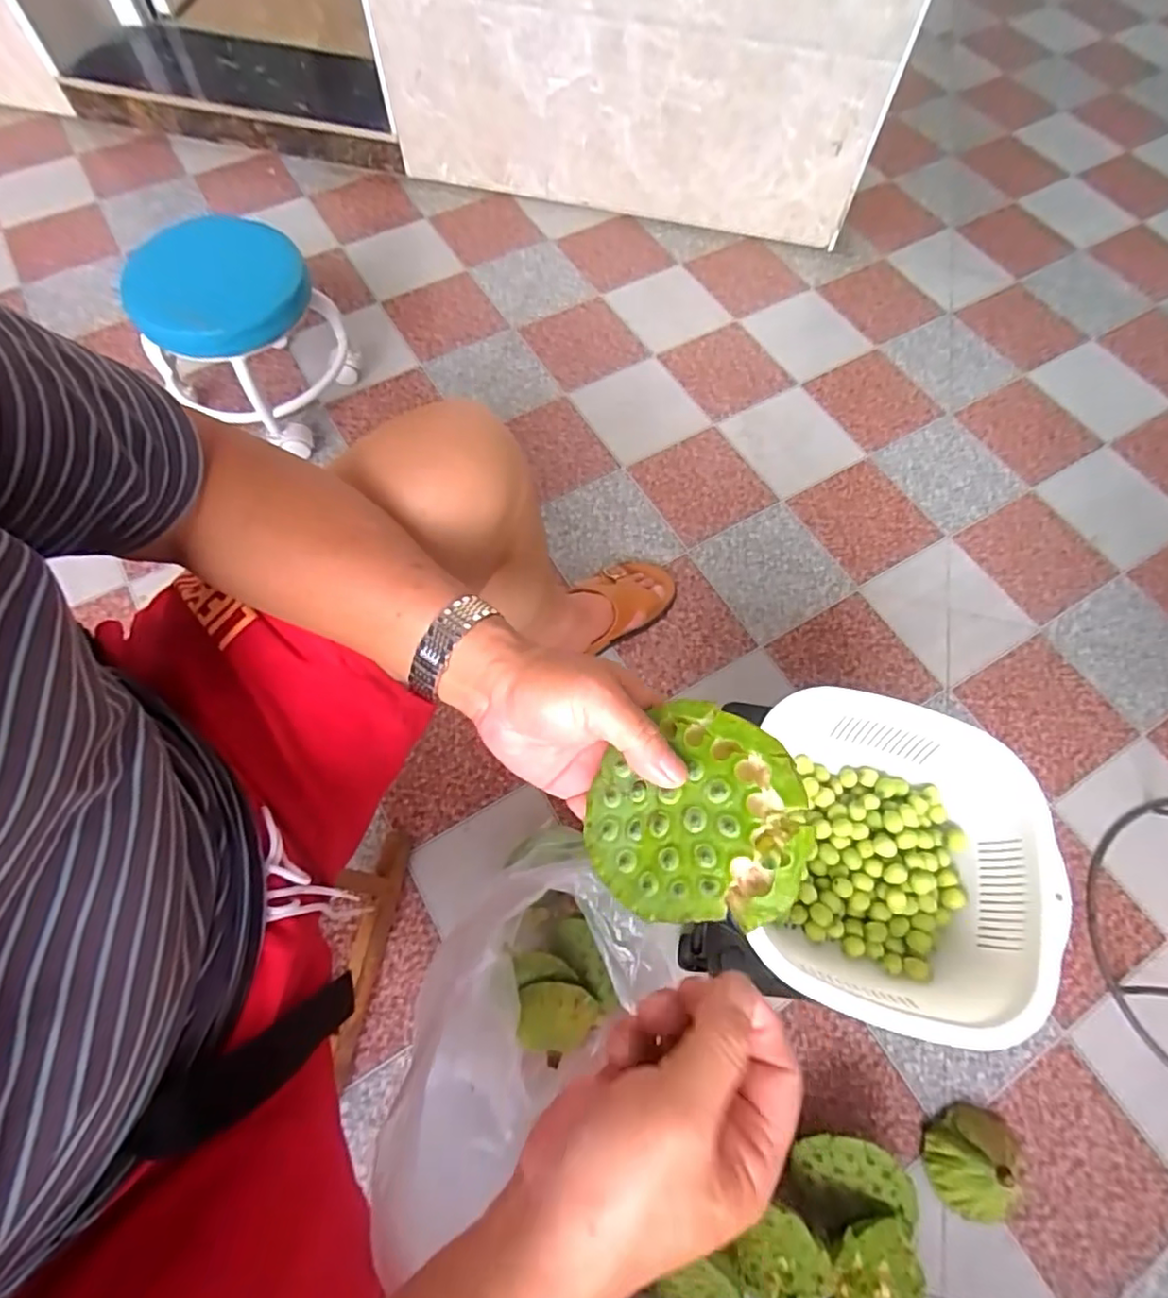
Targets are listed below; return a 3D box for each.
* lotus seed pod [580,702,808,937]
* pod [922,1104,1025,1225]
[{"bbox_3d":[0.060,0.085,0.326,0.109,0.045,0.104,-6,66,25],"label":"lotus seed pod"},{"bbox_3d":[0.412,0.539,0.641,0.094,0.053,0.098,0,67,1],"label":"pod"}]

